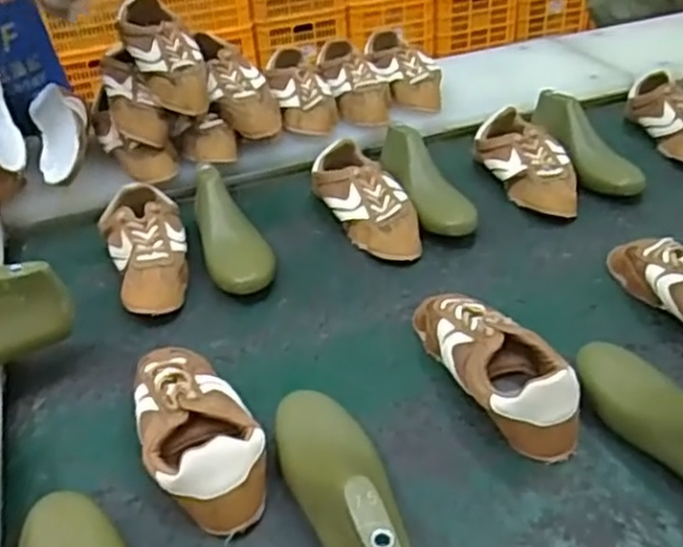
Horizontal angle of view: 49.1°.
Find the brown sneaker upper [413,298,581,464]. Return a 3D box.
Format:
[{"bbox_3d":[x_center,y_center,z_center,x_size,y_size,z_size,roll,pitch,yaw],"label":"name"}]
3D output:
[{"bbox_3d":[0.146,0.080,0.726,0.091,0.079,0.225,-15,38,-12],"label":"brown sneaker upper"}]

